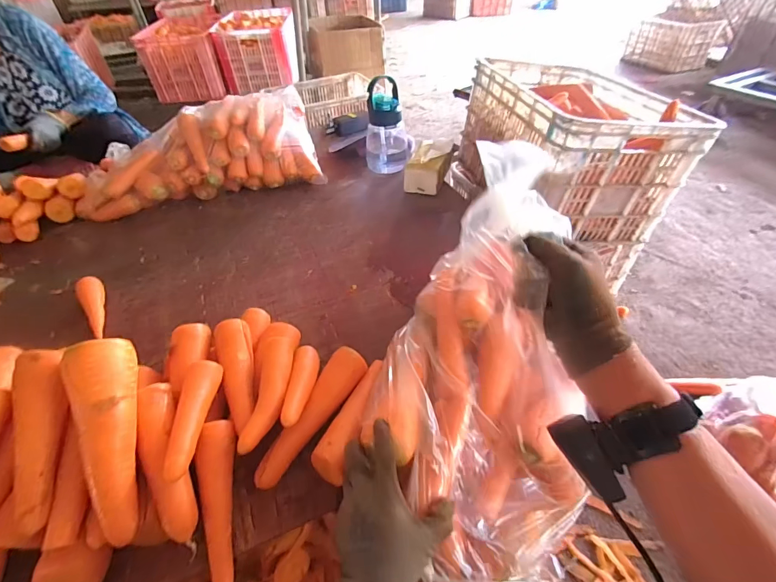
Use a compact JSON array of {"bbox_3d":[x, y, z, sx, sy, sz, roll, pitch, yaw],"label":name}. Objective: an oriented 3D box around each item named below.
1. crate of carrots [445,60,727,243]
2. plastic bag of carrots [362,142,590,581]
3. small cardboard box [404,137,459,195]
[{"bbox_3d":[0.432,-0.384,0.937,0.364,0.262,0.510,-10,46,-7],"label":"crate of carrots"},{"bbox_3d":[0.105,0.072,0.460,0.222,0.149,0.477,2,82,5],"label":"plastic bag of carrots"},{"bbox_3d":[0.108,-0.328,0.972,0.098,0.087,0.143,14,48,16],"label":"small cardboard box"}]

